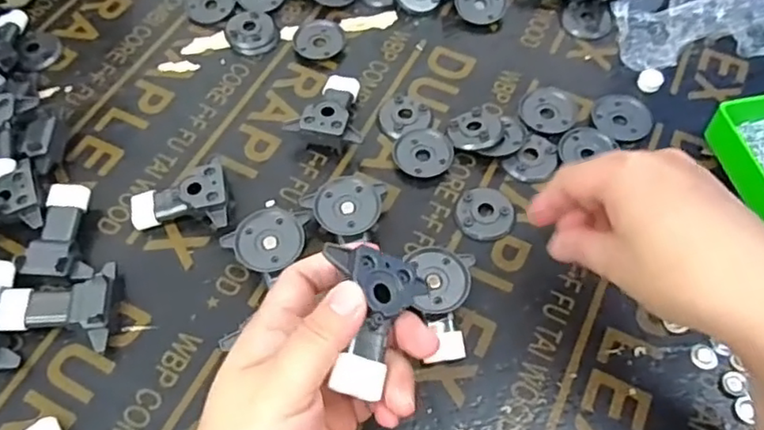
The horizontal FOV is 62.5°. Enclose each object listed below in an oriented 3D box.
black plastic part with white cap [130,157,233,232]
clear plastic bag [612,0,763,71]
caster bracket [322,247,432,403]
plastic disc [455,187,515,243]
[{"bbox_3d":[-0.137,-0.010,0.430,0.066,0.026,0.044,-4,60,-2],"label":"black plastic part with white cap"},{"bbox_3d":[0.266,-0.165,0.520,0.148,0.021,0.082,-11,60,-5],"label":"clear plastic bag"},{"bbox_3d":[-0.006,0.049,0.296,0.044,0.024,0.063,17,72,-21],"label":"caster bracket"},{"bbox_3d":[0.071,-0.001,0.436,0.039,0.005,0.042,0,60,1],"label":"plastic disc"}]

